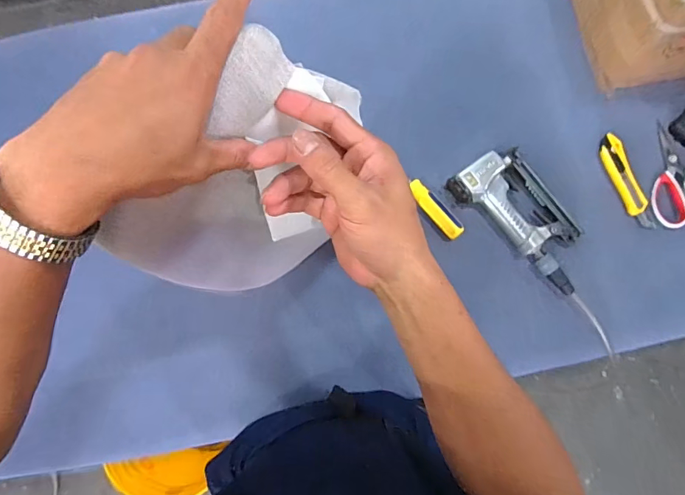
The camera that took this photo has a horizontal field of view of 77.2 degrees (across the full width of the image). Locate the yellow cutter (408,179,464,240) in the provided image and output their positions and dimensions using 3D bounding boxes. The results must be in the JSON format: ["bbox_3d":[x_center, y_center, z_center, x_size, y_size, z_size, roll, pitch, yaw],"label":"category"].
[{"bbox_3d":[0.149,-0.063,0.689,0.031,0.017,0.114,-39,81,-8],"label":"yellow cutter"}]

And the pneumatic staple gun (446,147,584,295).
[{"bbox_3d":[0.302,-0.052,0.692,0.120,0.048,0.250,-41,81,-8],"label":"pneumatic staple gun"}]

